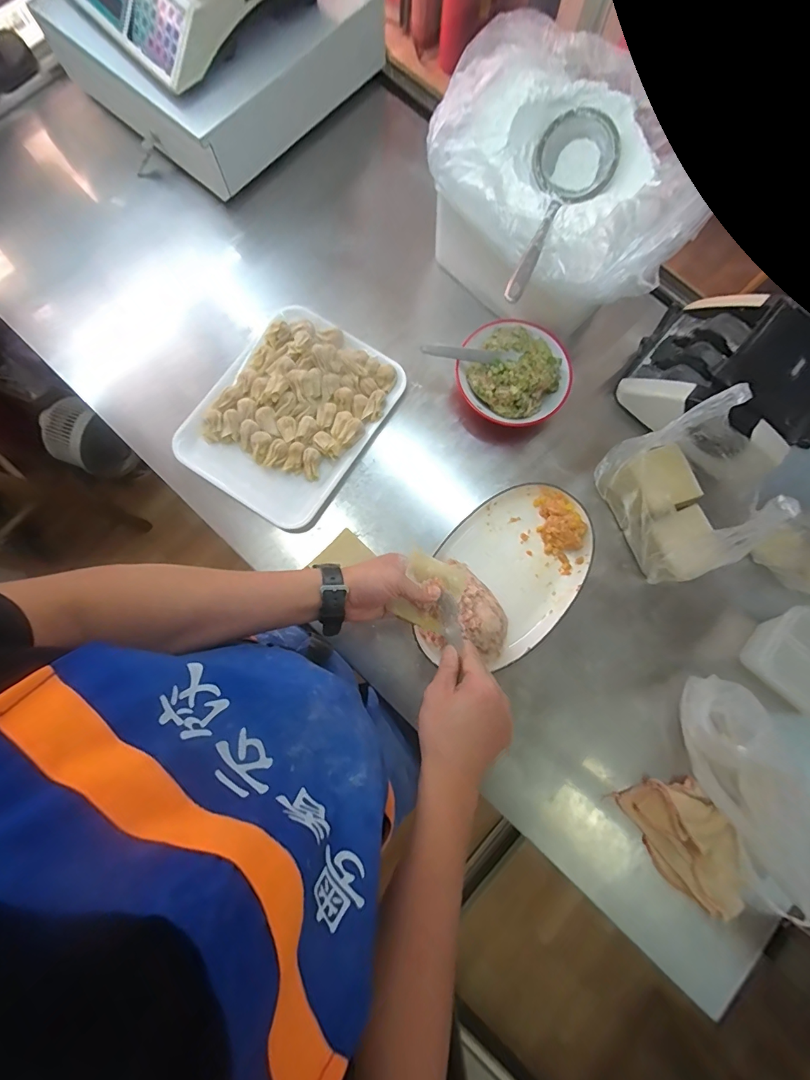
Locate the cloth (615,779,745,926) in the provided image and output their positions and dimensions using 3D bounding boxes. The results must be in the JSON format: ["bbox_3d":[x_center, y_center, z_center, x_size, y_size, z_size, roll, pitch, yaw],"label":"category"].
[{"bbox_3d":[0.390,0.416,0.577,0.107,0.032,0.186,-29,82,-6],"label":"cloth"}]

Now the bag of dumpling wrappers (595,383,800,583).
[{"bbox_3d":[0.389,-0.061,0.547,0.145,0.236,0.190,-17,81,-4],"label":"bag of dumpling wrappers"}]

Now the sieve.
[{"bbox_3d":[0.191,-0.408,0.543,0.100,0.057,0.298,20,80,2],"label":"sieve"}]

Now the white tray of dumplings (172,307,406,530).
[{"bbox_3d":[-0.179,-0.203,0.674,0.255,0.037,0.322,33,81,4],"label":"white tray of dumplings"}]

